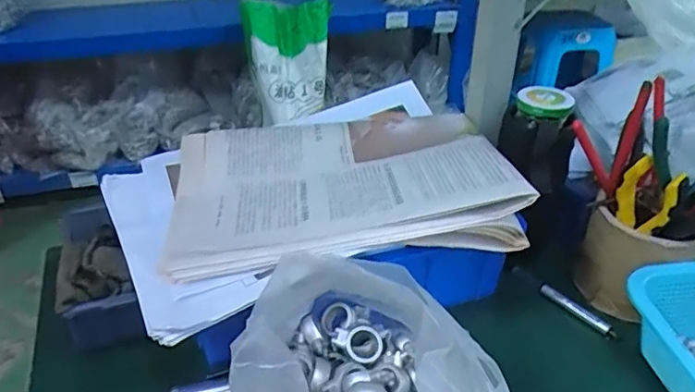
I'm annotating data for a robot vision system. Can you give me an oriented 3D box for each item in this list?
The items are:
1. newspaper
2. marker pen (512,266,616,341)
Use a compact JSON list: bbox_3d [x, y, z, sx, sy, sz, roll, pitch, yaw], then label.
[{"bbox_3d":[-0.012,-0.017,0.482,0.276,0.046,0.193,-5,34,-7],"label":"newspaper"},{"bbox_3d":[0.198,0.097,0.513,0.016,0.014,0.104,-24,40,-34],"label":"marker pen"}]

